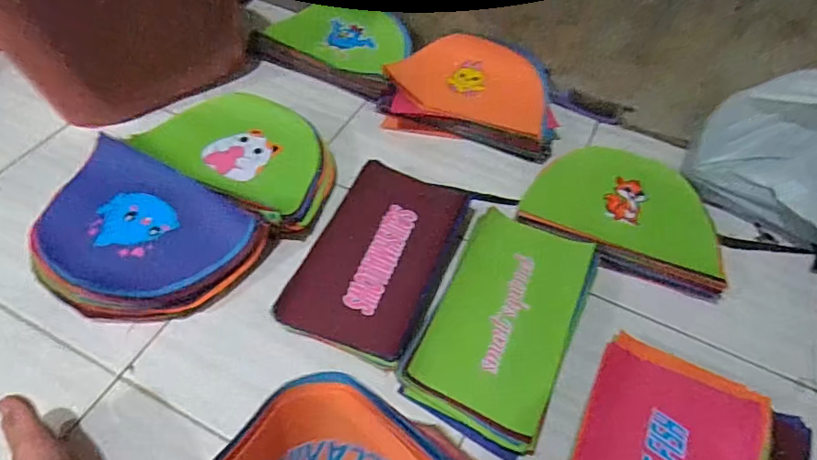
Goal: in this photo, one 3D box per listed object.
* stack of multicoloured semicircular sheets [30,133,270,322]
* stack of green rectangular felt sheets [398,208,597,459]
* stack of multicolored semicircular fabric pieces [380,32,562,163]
[{"bbox_3d":[-0.383,0.009,0.726,0.306,0.058,0.218,29,55,16],"label":"stack of multicoloured semicircular sheets"},{"bbox_3d":[0.122,0.114,0.680,0.176,0.053,0.296,24,54,13],"label":"stack of green rectangular felt sheets"},{"bbox_3d":[0.122,-0.252,0.960,0.316,0.079,0.221,18,53,9],"label":"stack of multicolored semicircular fabric pieces"}]

